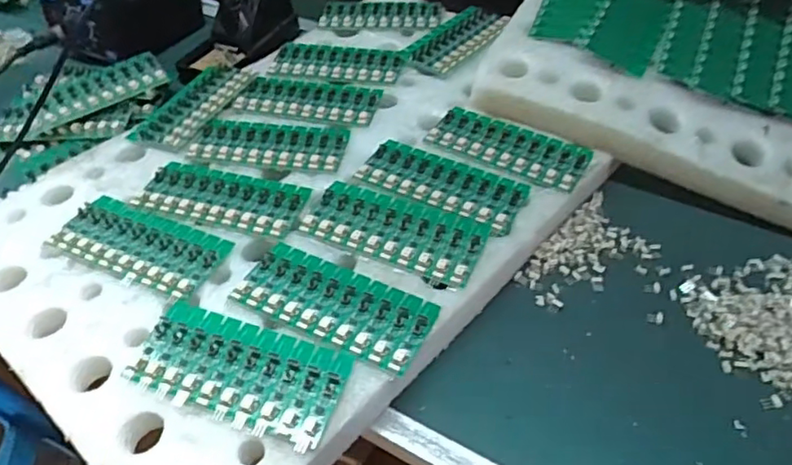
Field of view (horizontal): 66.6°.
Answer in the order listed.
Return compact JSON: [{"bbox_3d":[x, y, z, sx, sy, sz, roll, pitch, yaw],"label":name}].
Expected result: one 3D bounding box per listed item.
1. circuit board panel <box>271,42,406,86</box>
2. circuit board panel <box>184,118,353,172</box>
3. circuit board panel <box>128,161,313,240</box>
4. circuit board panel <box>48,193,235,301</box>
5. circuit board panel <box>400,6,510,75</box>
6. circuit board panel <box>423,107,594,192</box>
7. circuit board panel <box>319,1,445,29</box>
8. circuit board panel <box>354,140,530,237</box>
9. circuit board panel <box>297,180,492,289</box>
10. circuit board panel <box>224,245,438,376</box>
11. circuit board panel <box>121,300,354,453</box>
[{"bbox_3d":[-0.061,-0.180,0.635,0.137,0.006,0.061,8,47,10],"label":"circuit board panel"},{"bbox_3d":[-0.114,-0.081,0.547,0.140,0.005,0.063,6,47,8],"label":"circuit board panel"},{"bbox_3d":[-0.144,-0.031,0.498,0.139,0.004,0.064,11,48,13],"label":"circuit board panel"},{"bbox_3d":[-0.197,0.007,0.463,0.135,0.006,0.060,18,50,18],"label":"circuit board panel"},{"bbox_3d":[0.070,-0.211,0.652,0.058,0.007,0.135,31,55,27],"label":"circuit board panel"},{"bbox_3d":[0.098,-0.076,0.532,0.137,0.005,0.058,22,51,21],"label":"circuit board panel"},{"bbox_3d":[-0.017,-0.250,0.694,0.137,0.011,0.051,5,47,7],"label":"circuit board panel"},{"bbox_3d":[0.038,-0.042,0.503,0.138,0.006,0.061,22,51,21],"label":"circuit board panel"},{"bbox_3d":[-0.002,-0.001,0.467,0.138,0.009,0.061,17,49,17],"label":"circuit board panel"},{"bbox_3d":[-0.043,0.049,0.421,0.137,0.010,0.061,20,50,20],"label":"circuit board panel"},{"bbox_3d":[-0.100,0.087,0.384,0.135,0.011,0.065,15,49,16],"label":"circuit board panel"}]

